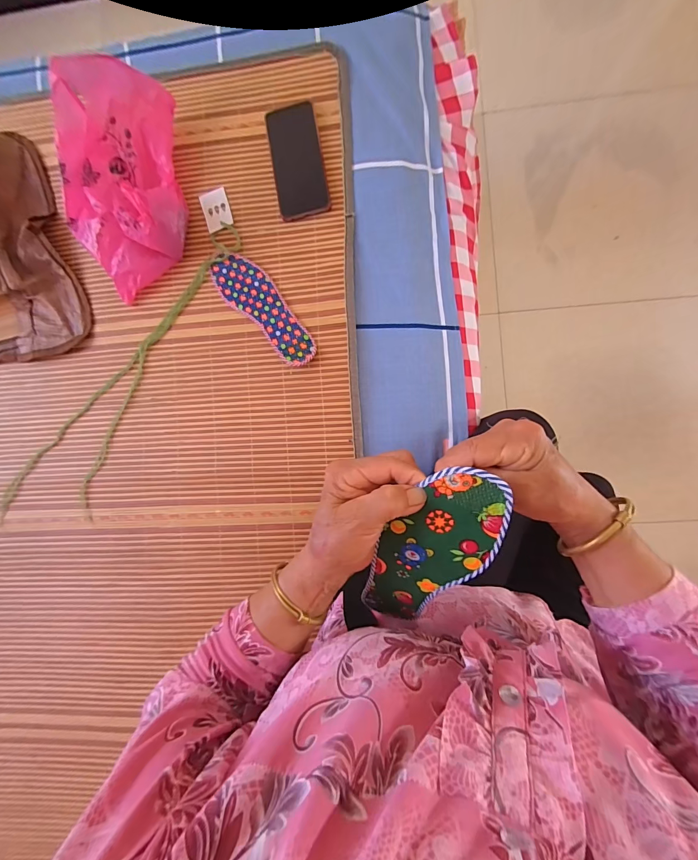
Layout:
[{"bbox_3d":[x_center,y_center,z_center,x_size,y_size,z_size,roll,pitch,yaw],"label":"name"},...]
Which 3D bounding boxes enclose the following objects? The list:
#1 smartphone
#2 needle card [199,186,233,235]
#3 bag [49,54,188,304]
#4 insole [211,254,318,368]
[{"bbox_3d":[-0.077,-0.400,0.522,0.074,0.011,0.164,-10,89,6],"label":"smartphone"},{"bbox_3d":[-0.206,-0.341,0.541,0.041,0.004,0.060,-16,88,5],"label":"needle card"},{"bbox_3d":[-0.336,-0.351,0.508,0.167,0.095,0.278,-4,89,6],"label":"bag"},{"bbox_3d":[-0.127,-0.179,0.521,0.063,0.012,0.207,-39,86,4],"label":"insole"}]

